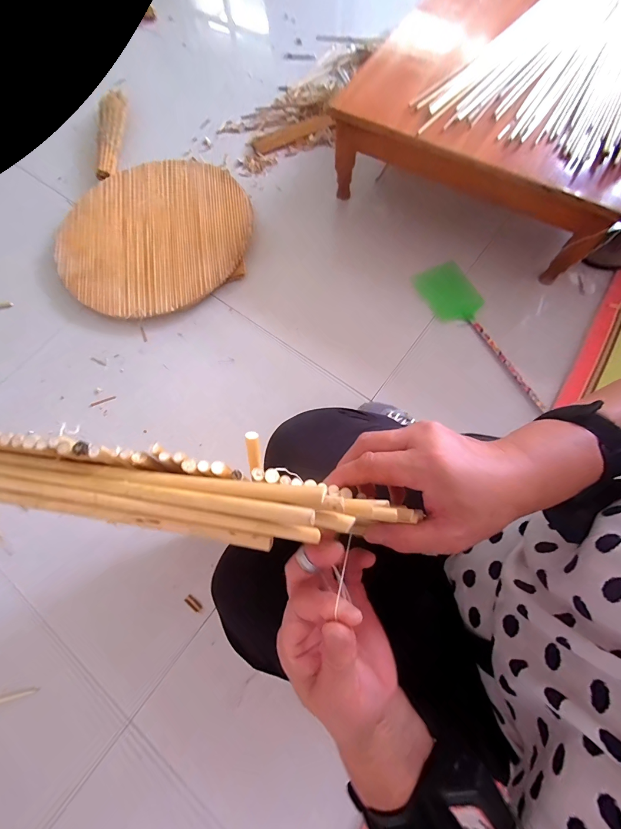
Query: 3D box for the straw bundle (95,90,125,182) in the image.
[{"bbox_3d":[-0.659,-0.931,1.077,0.080,0.043,0.399,-6,72,1],"label":"straw bundle"}]

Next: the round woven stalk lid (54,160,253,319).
[{"bbox_3d":[-0.444,-0.524,0.960,0.530,0.050,0.528,-1,72,3],"label":"round woven stalk lid"}]

